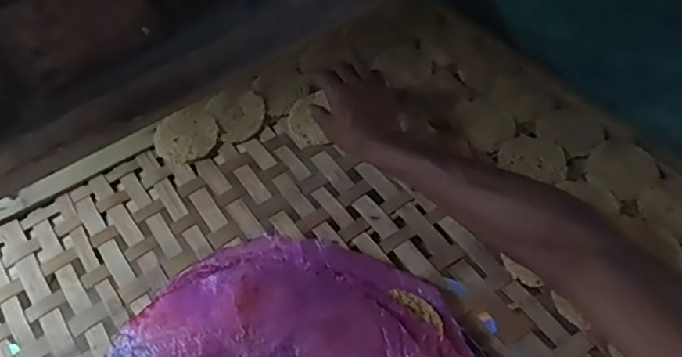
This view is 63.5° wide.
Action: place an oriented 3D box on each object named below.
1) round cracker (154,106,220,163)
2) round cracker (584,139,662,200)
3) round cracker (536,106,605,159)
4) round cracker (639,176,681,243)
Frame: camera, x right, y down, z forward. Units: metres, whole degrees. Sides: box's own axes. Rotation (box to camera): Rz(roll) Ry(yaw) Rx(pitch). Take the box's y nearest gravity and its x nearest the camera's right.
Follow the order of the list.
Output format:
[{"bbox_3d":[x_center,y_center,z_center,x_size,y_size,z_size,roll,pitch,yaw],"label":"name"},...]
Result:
[{"bbox_3d":[-0.200,-0.056,0.718,0.079,0.016,0.075,-2,55,2],"label":"round cracker"},{"bbox_3d":[0.332,-0.013,0.649,0.072,0.009,0.073,-2,55,2],"label":"round cracker"},{"bbox_3d":[0.288,-0.062,0.688,0.072,0.006,0.073,-2,55,2],"label":"round cracker"},{"bbox_3d":[0.376,0.033,0.612,0.072,0.012,0.072,-2,55,2],"label":"round cracker"}]

